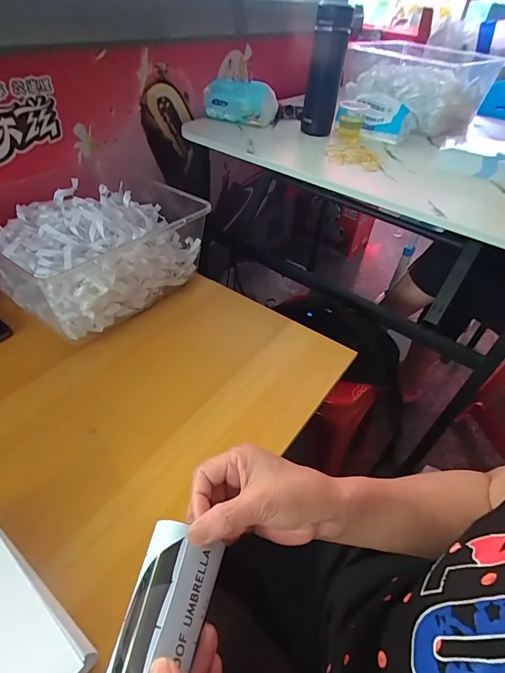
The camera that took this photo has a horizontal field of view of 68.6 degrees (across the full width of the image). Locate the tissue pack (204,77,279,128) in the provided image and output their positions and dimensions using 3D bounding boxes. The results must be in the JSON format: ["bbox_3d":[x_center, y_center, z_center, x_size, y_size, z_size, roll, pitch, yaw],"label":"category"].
[{"bbox_3d":[-0.025,-0.498,0.793,0.152,0.085,0.035,9,43,3],"label":"tissue pack"}]

